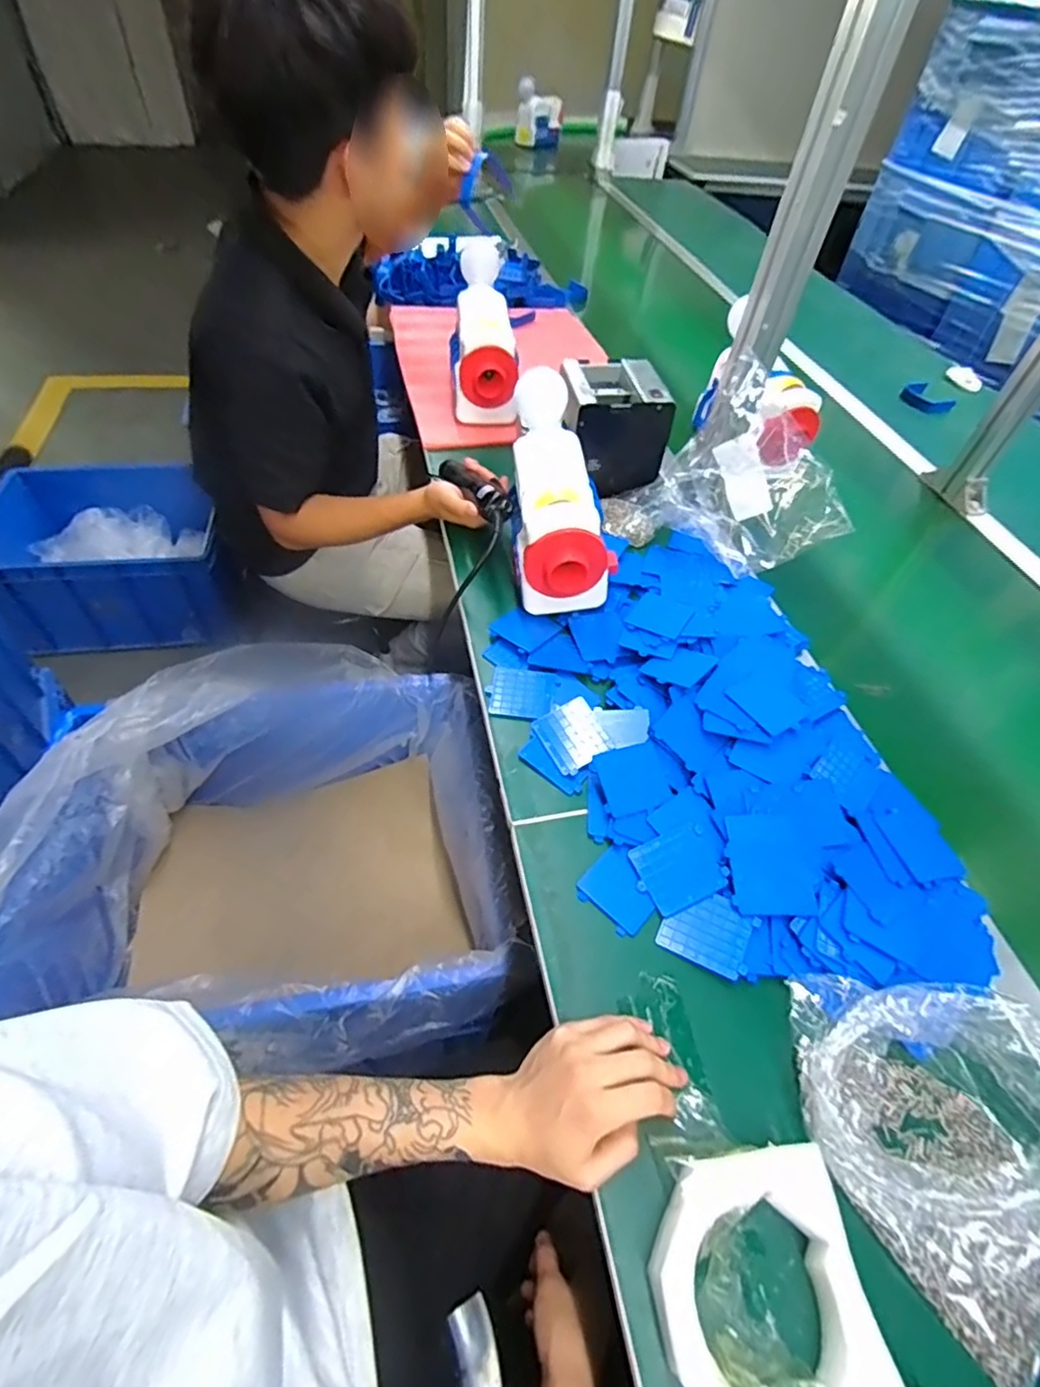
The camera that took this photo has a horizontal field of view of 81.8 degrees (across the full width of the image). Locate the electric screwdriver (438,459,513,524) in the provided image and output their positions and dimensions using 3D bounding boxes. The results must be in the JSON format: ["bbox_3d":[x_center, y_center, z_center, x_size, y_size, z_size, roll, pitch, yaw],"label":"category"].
[{"bbox_3d":[-0.060,-0.263,0.766,0.033,0.034,0.197,-20,41,-20],"label":"electric screwdriver"}]

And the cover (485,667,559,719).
[{"bbox_3d":[0.001,-0.001,0.636,0.069,0.011,0.060,10,51,2],"label":"cover"}]

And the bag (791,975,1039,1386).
[{"bbox_3d":[0.275,0.286,0.376,0.167,0.082,0.189,13,51,4],"label":"bag"}]

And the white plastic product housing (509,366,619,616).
[{"bbox_3d":[0.046,-0.230,0.669,0.109,0.097,0.265,-6,85,-11],"label":"white plastic product housing"}]

